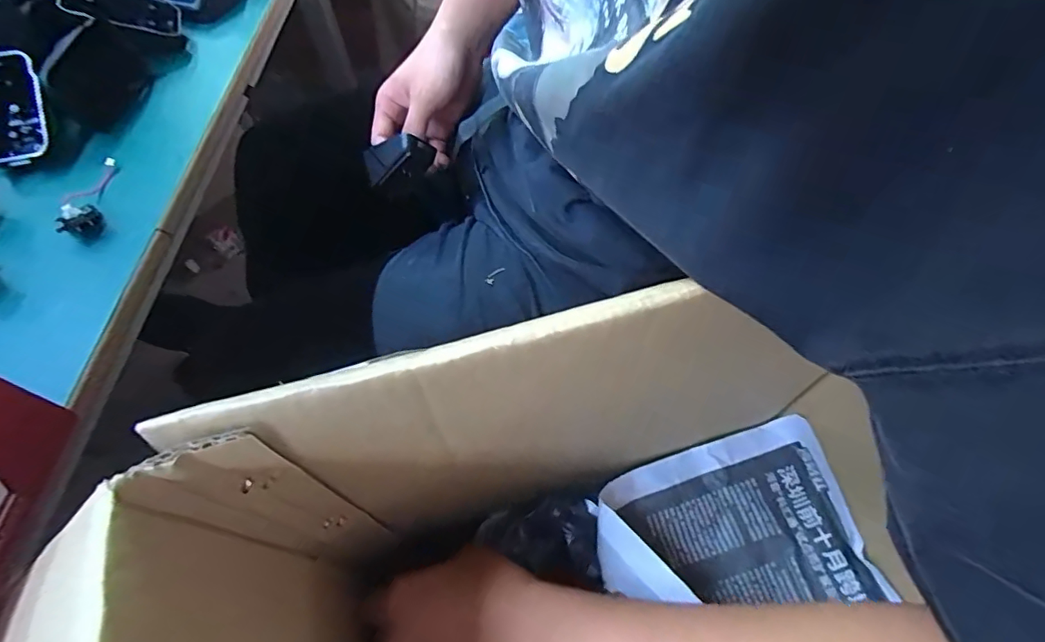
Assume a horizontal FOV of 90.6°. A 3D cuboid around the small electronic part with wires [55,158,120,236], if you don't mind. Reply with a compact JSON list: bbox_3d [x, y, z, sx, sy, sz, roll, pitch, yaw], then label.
[{"bbox_3d":[-0.271,-0.078,0.321,0.018,0.017,0.065,-10,59,-5],"label":"small electronic part with wires"}]

